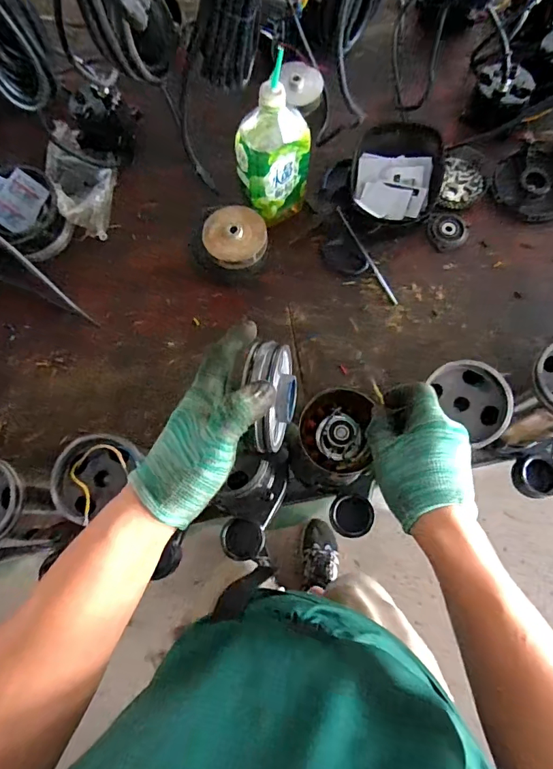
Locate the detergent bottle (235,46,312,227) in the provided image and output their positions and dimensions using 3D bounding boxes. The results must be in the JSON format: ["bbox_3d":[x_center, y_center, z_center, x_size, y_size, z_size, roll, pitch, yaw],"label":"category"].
[{"bbox_3d":[-0.003,-0.317,0.618,0.104,0.201,0.066,-32,78,-6],"label":"detergent bottle"}]

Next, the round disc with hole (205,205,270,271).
[{"bbox_3d":[-0.058,-0.214,0.641,0.088,0.026,0.089,-9,76,-1],"label":"round disc with hole"}]

